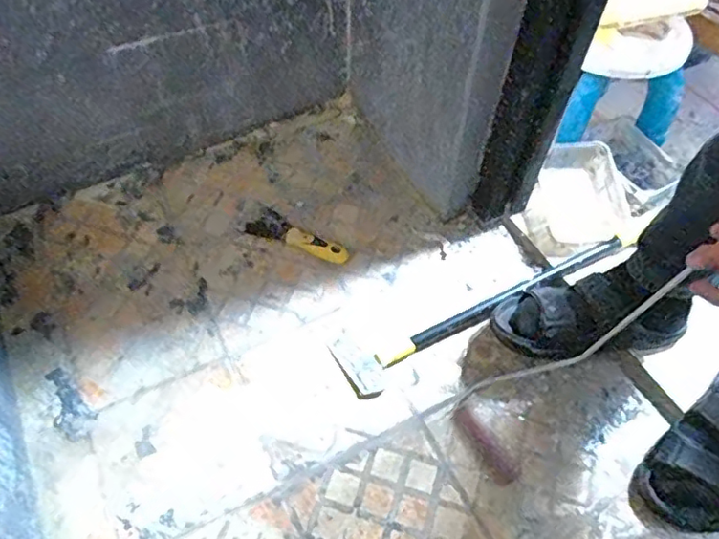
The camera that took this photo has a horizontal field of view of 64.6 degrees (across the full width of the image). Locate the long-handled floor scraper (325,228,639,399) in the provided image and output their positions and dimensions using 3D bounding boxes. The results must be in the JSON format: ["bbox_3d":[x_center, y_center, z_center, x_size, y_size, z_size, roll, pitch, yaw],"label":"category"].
[{"bbox_3d":[0.177,0.042,0.847,0.460,0.047,0.099,-25,59,-17],"label":"long-handled floor scraper"}]

